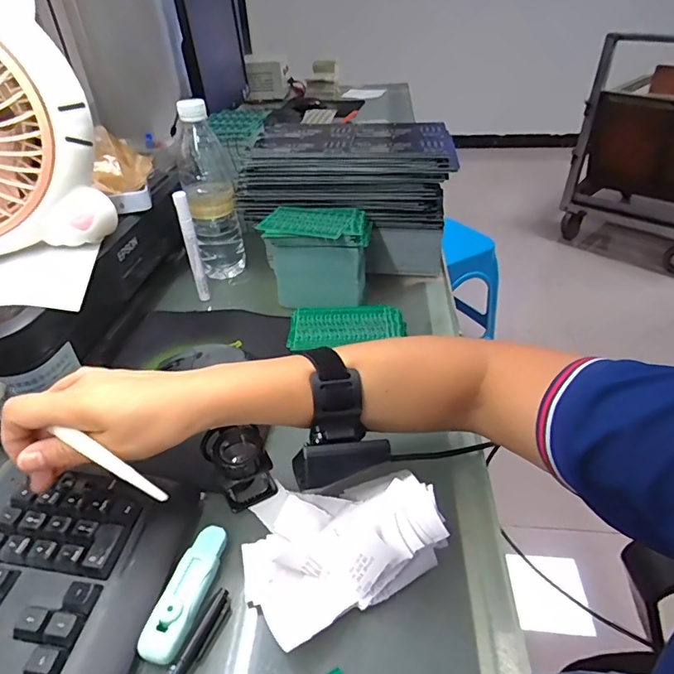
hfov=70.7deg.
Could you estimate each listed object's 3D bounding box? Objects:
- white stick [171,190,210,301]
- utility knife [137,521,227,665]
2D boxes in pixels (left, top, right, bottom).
[{"bbox_3d":[-0.180,-0.110,0.593,0.017,0.140,0.012,-17,39,-18],"label":"white stick"},{"bbox_3d":[-0.102,0.170,0.324,0.028,0.006,0.088,23,41,-1],"label":"utility knife"}]

